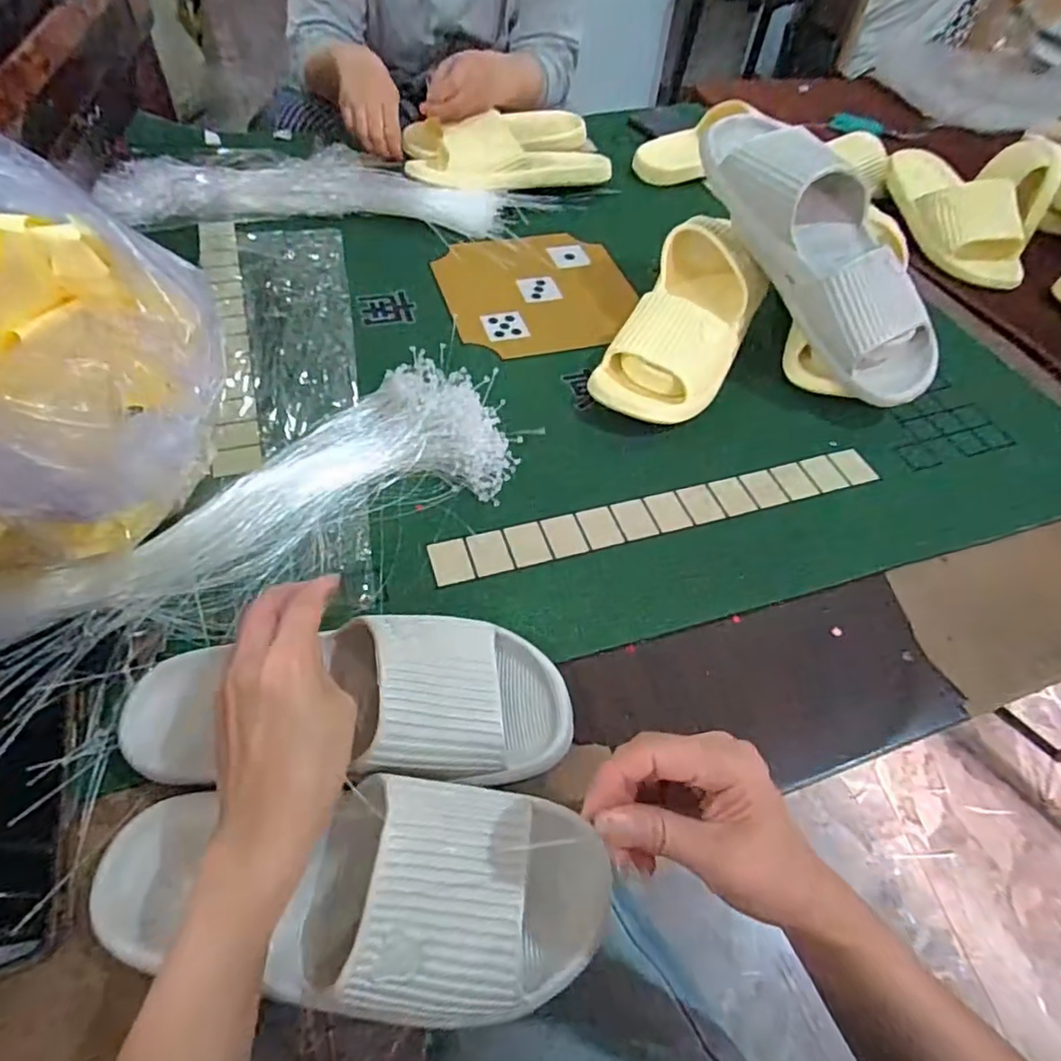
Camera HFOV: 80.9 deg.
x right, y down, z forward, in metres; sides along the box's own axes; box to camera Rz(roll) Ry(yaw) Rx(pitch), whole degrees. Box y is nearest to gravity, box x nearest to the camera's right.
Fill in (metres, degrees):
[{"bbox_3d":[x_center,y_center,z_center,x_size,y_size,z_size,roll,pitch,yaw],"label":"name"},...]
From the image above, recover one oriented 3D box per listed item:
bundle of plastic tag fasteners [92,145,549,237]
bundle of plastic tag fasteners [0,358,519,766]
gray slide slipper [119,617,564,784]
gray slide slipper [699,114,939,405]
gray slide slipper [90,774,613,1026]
[{"bbox_3d":[-0.233,-0.396,0.730,0.492,0.040,0.125,0,53,-6],"label":"bundle of plastic tag fasteners"},{"bbox_3d":[-0.199,-0.011,0.457,0.406,0.033,0.140,-32,62,-26],"label":"bundle of plastic tag fasteners"},{"bbox_3d":[-0.103,0.096,0.366,0.255,0.057,0.097,0,53,-5],"label":"gray slide slipper"},{"bbox_3d":[0.270,-0.259,0.560,0.094,0.088,0.301,-27,84,-24],"label":"gray slide slipper"},{"bbox_3d":[-0.083,0.179,0.308,0.244,0.064,0.097,3,53,-2],"label":"gray slide slipper"}]

